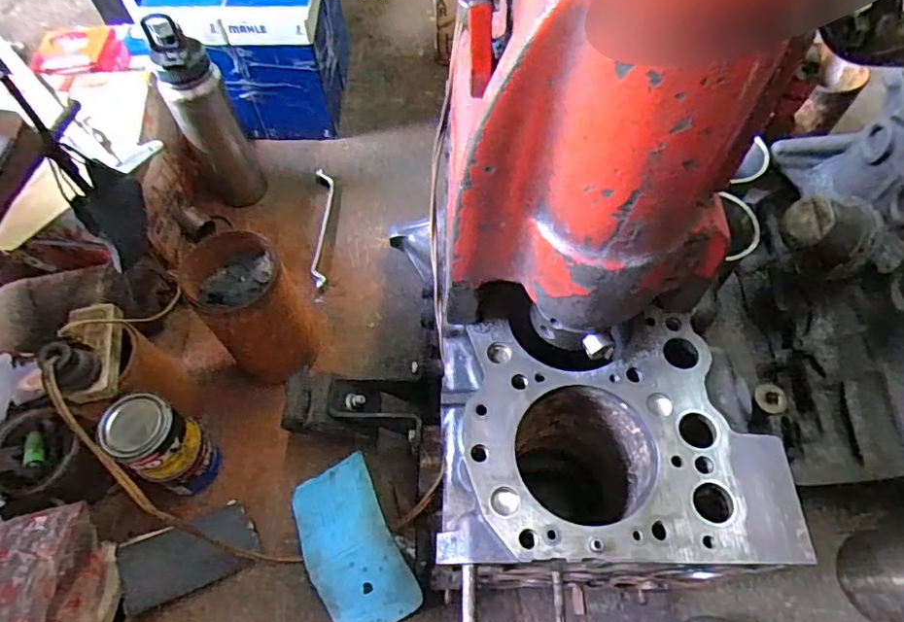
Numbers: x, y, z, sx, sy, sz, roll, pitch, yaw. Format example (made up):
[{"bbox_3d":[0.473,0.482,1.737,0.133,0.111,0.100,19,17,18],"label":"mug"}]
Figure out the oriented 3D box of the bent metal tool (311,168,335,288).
[{"bbox_3d":[-0.195,-0.131,0.846,0.027,0.020,0.226,-5,61,0],"label":"bent metal tool"}]

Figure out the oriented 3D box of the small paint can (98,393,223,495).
[{"bbox_3d":[-0.313,0.148,0.612,0.074,0.152,0.069,-1,61,2],"label":"small paint can"}]

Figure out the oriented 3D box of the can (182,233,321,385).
[{"bbox_3d":[-0.229,0.004,0.664,0.099,0.175,0.098,0,61,1],"label":"can"}]

